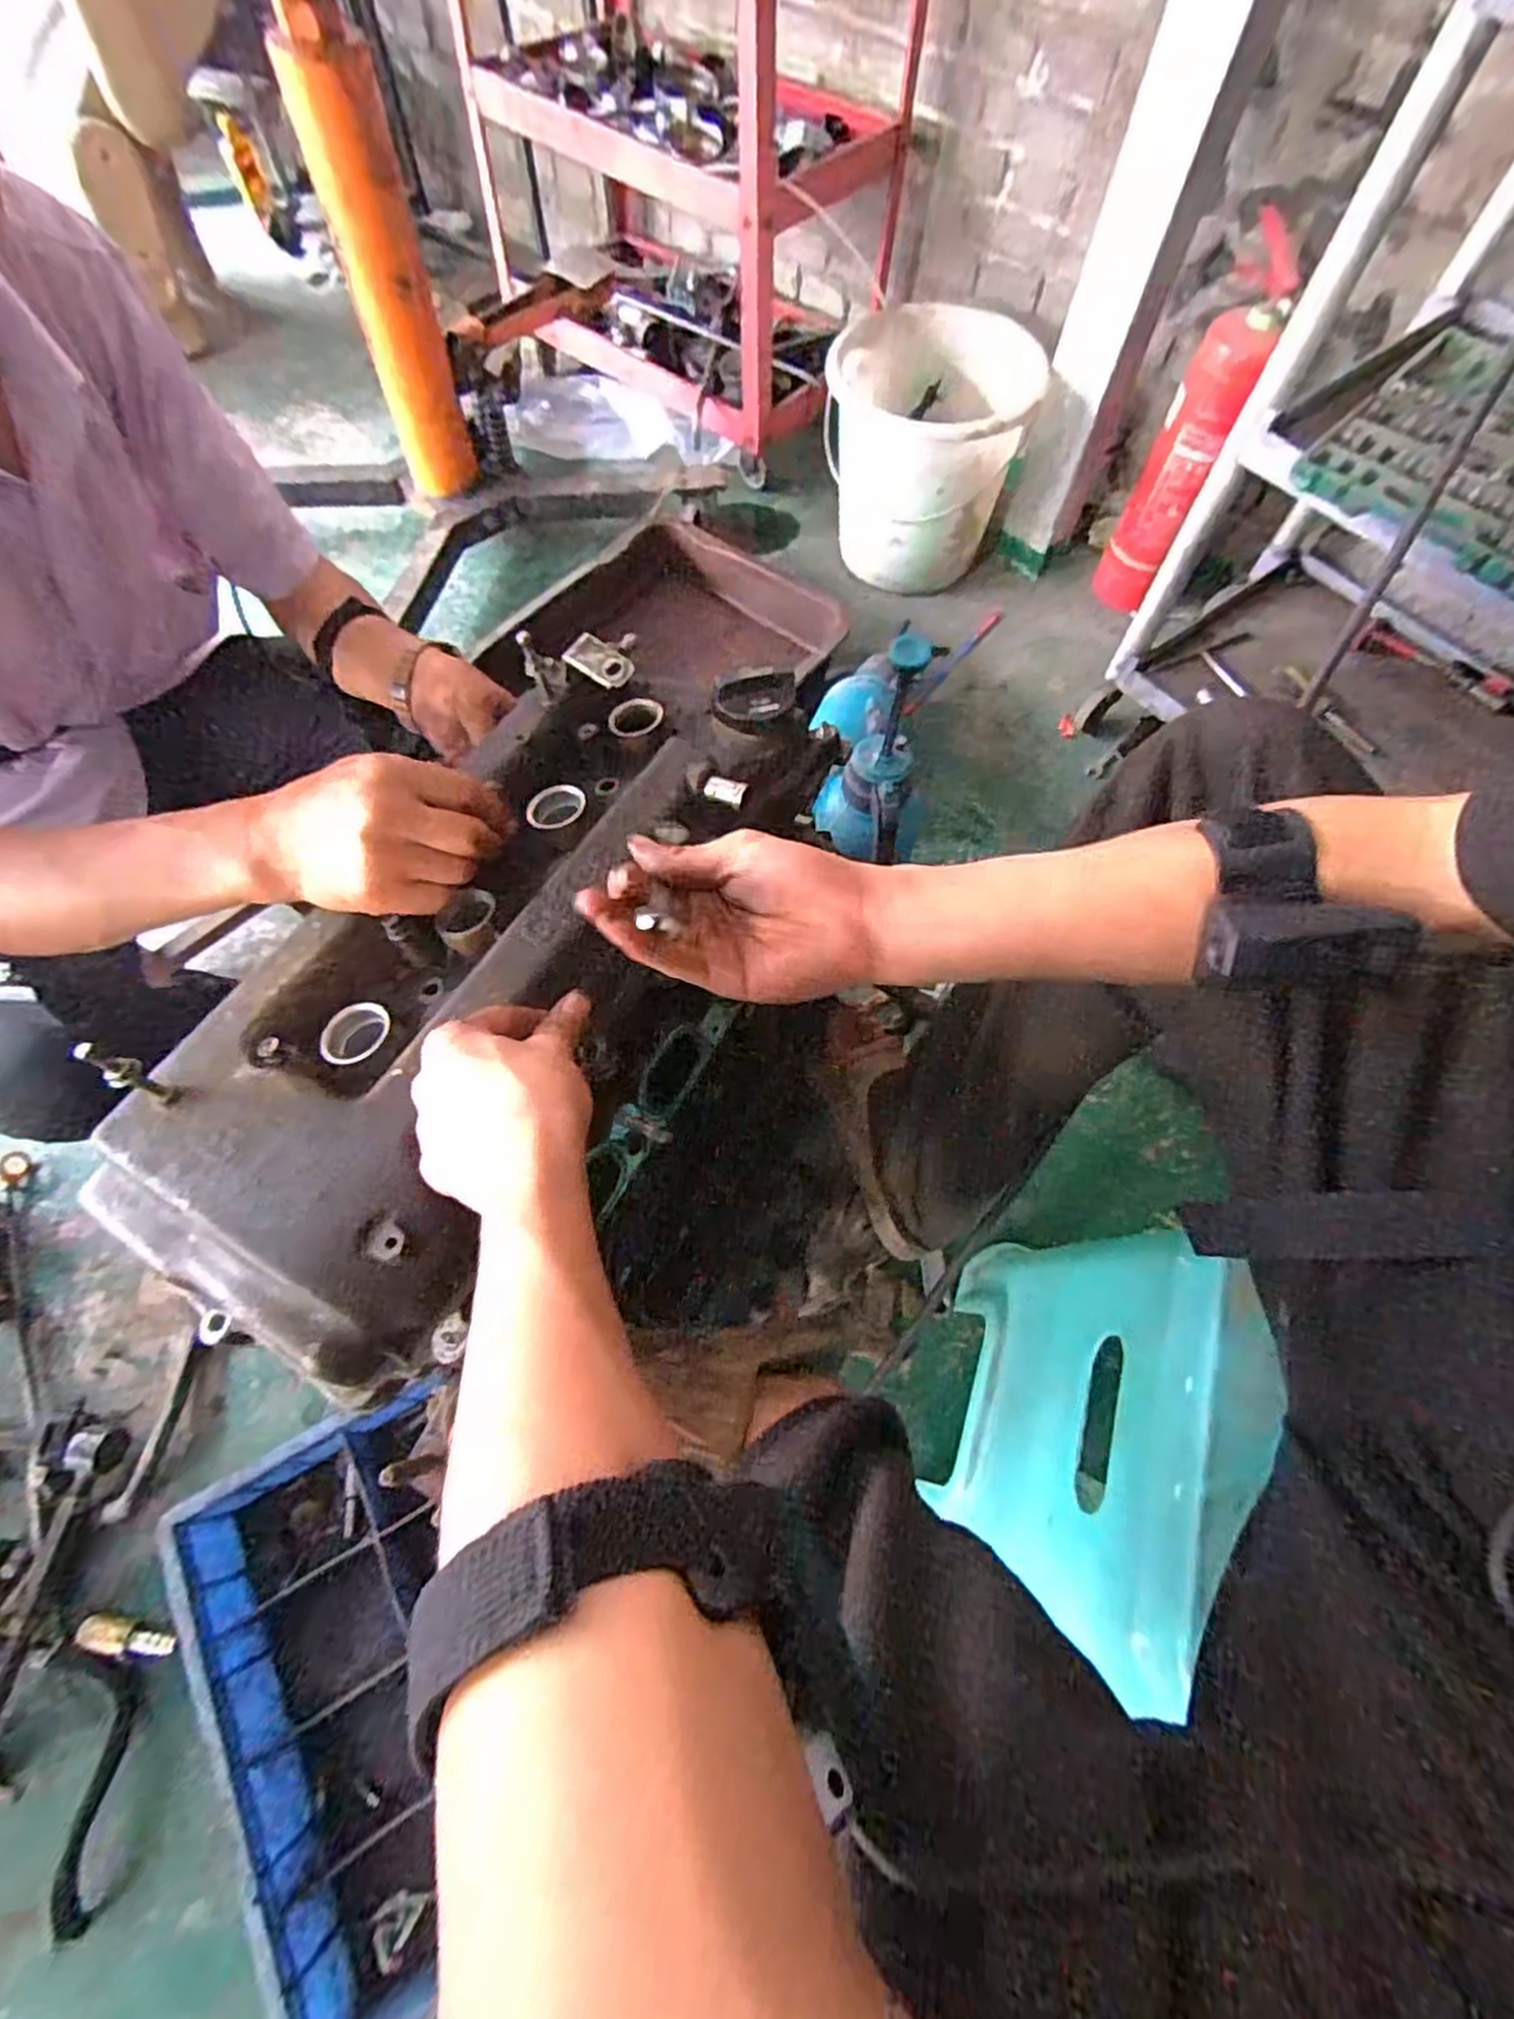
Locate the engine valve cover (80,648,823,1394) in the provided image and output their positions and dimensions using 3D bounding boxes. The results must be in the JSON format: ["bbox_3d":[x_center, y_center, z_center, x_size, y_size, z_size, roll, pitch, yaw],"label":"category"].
[{"bbox_3d":[-0.130,-0.039,0.435,0.195,0.090,0.444,27,66,12],"label":"engine valve cover"}]

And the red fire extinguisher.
[{"bbox_3d":[0.659,-0.856,1.189,0.106,0.479,0.107,24,67,8],"label":"red fire extinguisher"}]

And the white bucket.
[{"bbox_3d":[0.298,-0.996,1.373,0.330,0.303,0.357,1,65,-2],"label":"white bucket"}]

